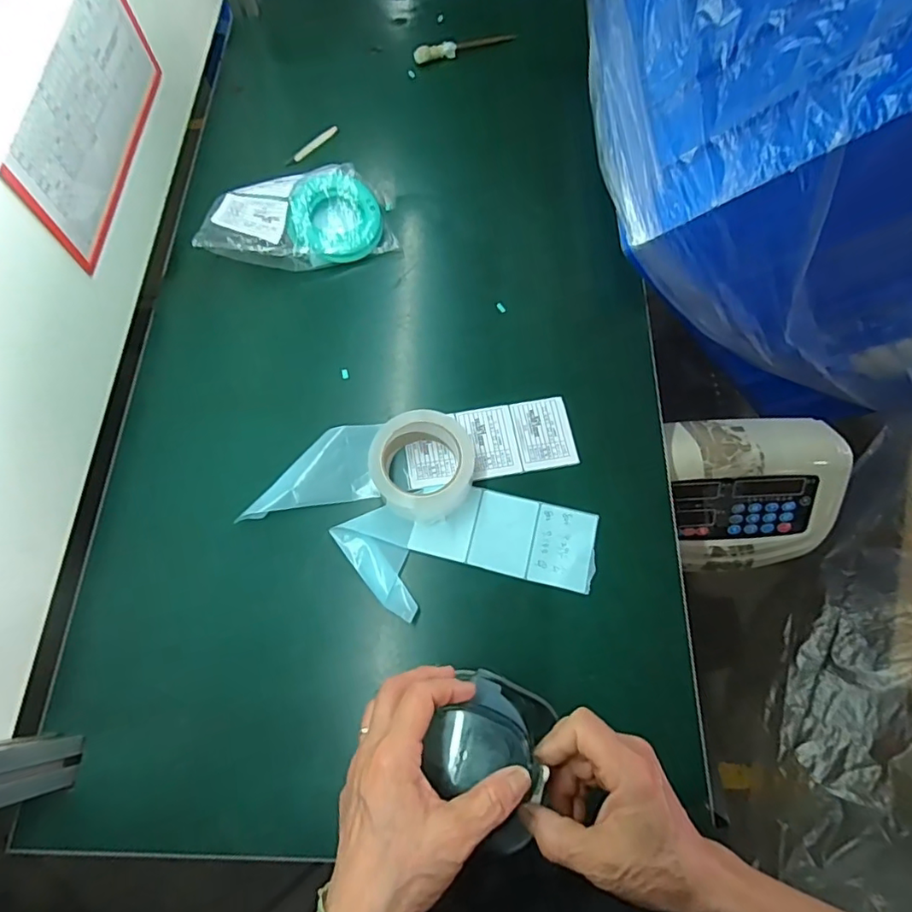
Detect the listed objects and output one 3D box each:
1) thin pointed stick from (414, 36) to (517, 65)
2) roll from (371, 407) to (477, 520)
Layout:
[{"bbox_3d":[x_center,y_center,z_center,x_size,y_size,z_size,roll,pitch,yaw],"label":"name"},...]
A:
[{"bbox_3d":[0.013,-0.615,0.814,0.154,0.017,0.018,-11,69,-4],"label":"thin pointed stick"},{"bbox_3d":[-0.033,0.011,0.553,0.104,0.049,0.100,0,69,0],"label":"roll"}]

